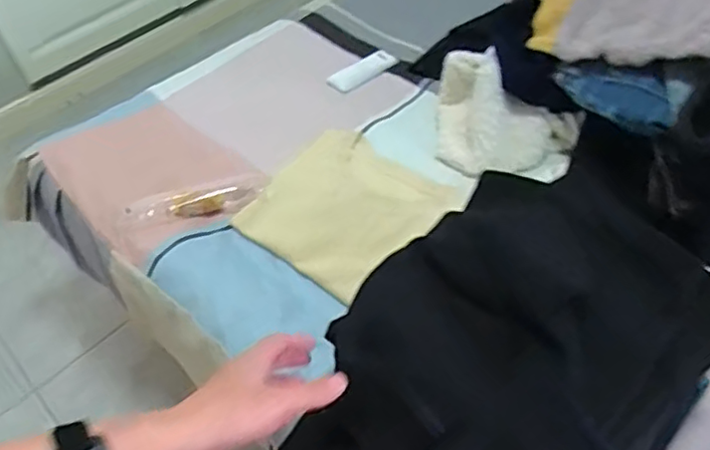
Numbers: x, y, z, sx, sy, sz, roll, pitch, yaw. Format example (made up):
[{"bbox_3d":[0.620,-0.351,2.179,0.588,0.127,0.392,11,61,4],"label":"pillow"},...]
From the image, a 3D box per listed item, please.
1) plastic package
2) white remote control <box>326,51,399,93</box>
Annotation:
[{"bbox_3d":[-0.218,-0.030,0.840,0.201,0.036,0.039,-18,50,-10],"label":"plastic package"},{"bbox_3d":[0.016,-0.272,1.078,0.141,0.017,0.047,-38,55,-25],"label":"white remote control"}]

